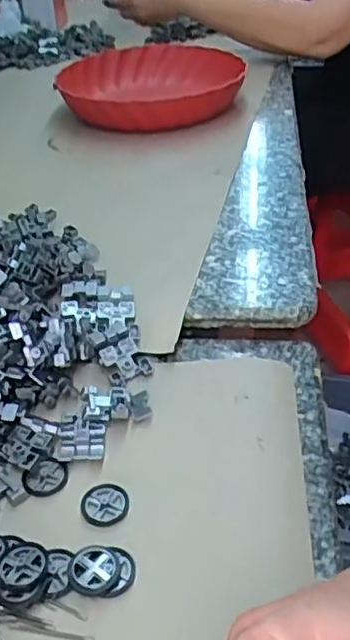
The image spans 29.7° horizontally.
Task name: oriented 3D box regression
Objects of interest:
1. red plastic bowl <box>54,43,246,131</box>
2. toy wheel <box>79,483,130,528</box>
[{"bbox_3d":[-0.032,-0.307,0.876,0.238,0.067,0.225,-1,37,1],"label":"red plastic bowl"},{"bbox_3d":[-0.041,0.107,0.388,0.027,0.004,0.027,-2,36,1],"label":"toy wheel"}]

